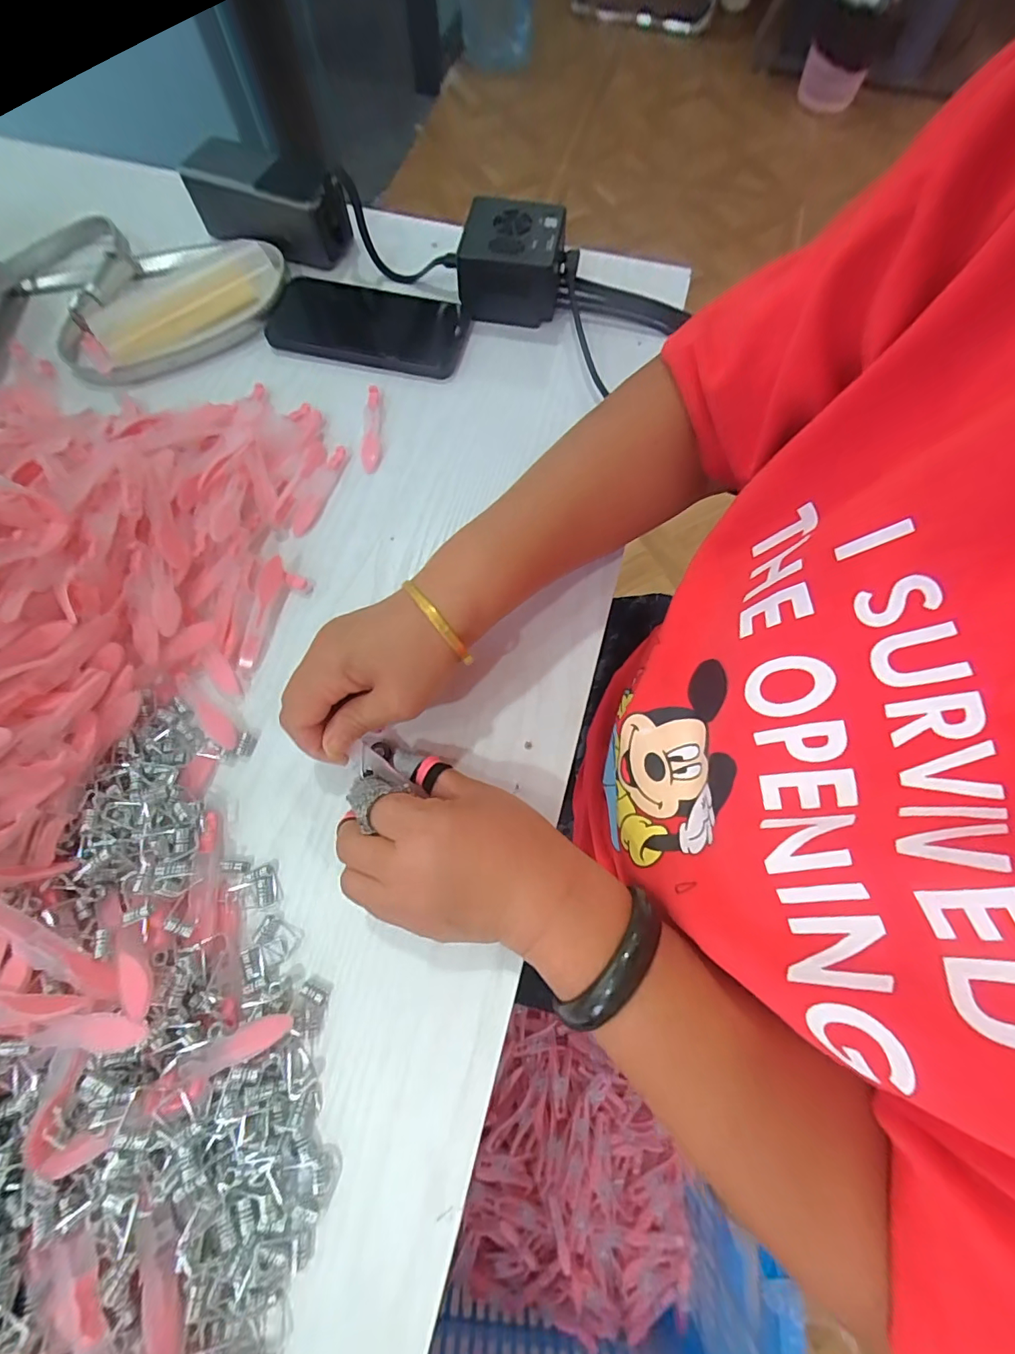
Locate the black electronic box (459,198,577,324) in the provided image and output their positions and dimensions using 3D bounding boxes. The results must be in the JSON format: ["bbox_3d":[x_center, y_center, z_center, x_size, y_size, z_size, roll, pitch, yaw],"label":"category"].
[{"bbox_3d":[0.006,-0.339,0.399,0.089,0.042,0.079,4,73,0],"label":"black electronic box"}]

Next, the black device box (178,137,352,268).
[{"bbox_3d":[-0.193,-0.385,0.401,0.128,0.058,0.043,16,73,4],"label":"black device box"}]

